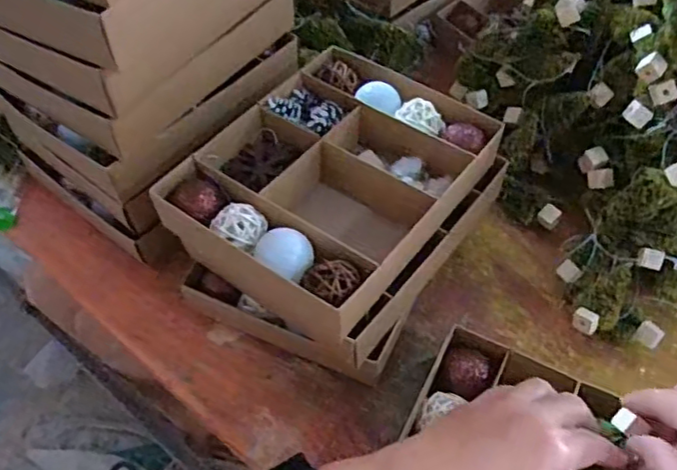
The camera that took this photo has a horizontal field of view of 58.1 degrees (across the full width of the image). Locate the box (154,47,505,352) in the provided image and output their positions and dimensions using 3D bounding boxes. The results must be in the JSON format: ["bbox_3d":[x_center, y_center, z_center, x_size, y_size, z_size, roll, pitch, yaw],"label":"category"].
[{"bbox_3d":[-0.005,-0.032,0.464,0.173,0.072,0.221,33,59,21],"label":"box"}]

